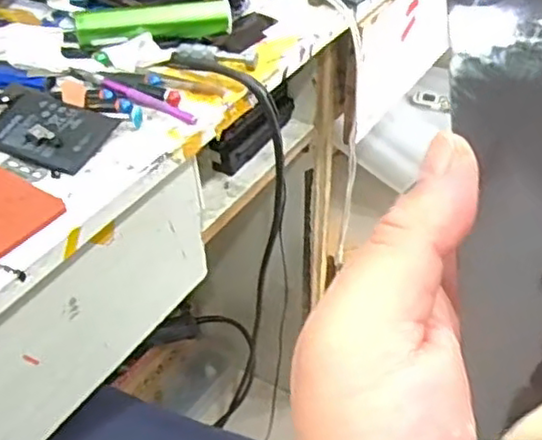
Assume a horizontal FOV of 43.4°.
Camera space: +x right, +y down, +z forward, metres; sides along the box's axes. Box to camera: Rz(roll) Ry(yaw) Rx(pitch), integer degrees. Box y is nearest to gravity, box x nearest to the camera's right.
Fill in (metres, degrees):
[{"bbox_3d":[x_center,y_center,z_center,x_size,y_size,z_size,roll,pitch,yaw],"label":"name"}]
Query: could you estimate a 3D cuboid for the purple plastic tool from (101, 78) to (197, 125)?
[{"bbox_3d":[-0.107,-0.100,0.579,0.097,0.011,0.015,22,47,24],"label":"purple plastic tool"}]

